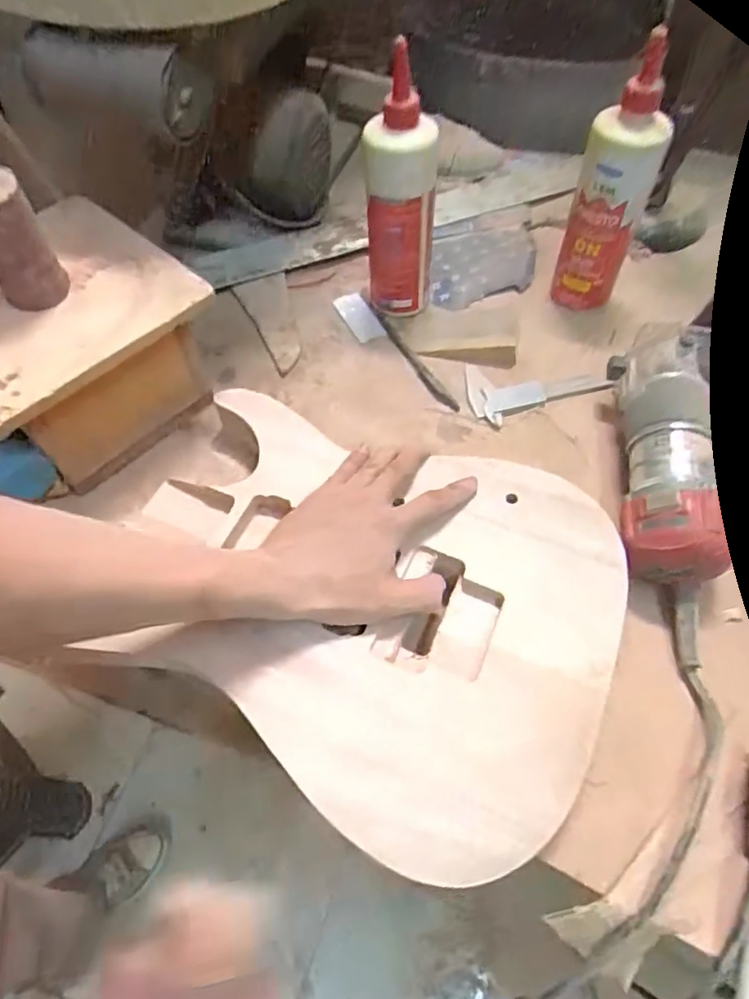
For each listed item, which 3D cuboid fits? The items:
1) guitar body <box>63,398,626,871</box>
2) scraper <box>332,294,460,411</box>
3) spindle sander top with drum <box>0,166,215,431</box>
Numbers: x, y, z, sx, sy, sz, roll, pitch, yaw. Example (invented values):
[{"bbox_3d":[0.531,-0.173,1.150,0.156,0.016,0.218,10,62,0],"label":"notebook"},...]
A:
[{"bbox_3d":[-0.011,0.073,0.441,0.348,0.040,0.291,13,58,13],"label":"guitar body"},{"bbox_3d":[0.018,-0.159,0.636,0.037,0.013,0.198,-28,62,-14],"label":"scraper"},{"bbox_3d":[-0.266,-0.180,0.456,0.195,0.101,0.196,37,66,21],"label":"spindle sander top with drum"}]

